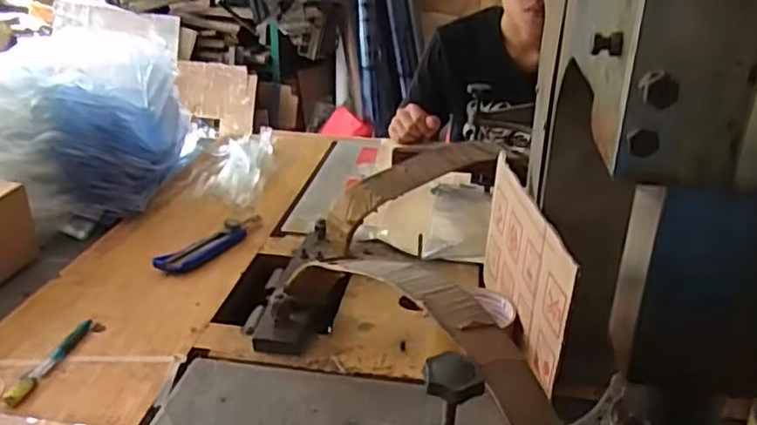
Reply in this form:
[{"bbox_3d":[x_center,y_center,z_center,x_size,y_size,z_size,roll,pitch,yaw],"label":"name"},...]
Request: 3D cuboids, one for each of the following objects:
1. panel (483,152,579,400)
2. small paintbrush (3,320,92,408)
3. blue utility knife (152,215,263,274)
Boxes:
[{"bbox_3d":[0.140,0.051,0.663,0.009,0.137,0.248,0,26,-4],"label":"panel"},{"bbox_3d":[-0.319,0.144,0.650,0.017,0.009,0.121,6,26,10],"label":"small paintbrush"},{"bbox_3d":[-0.212,0.039,0.881,0.039,0.023,0.184,16,29,27],"label":"blue utility knife"}]

